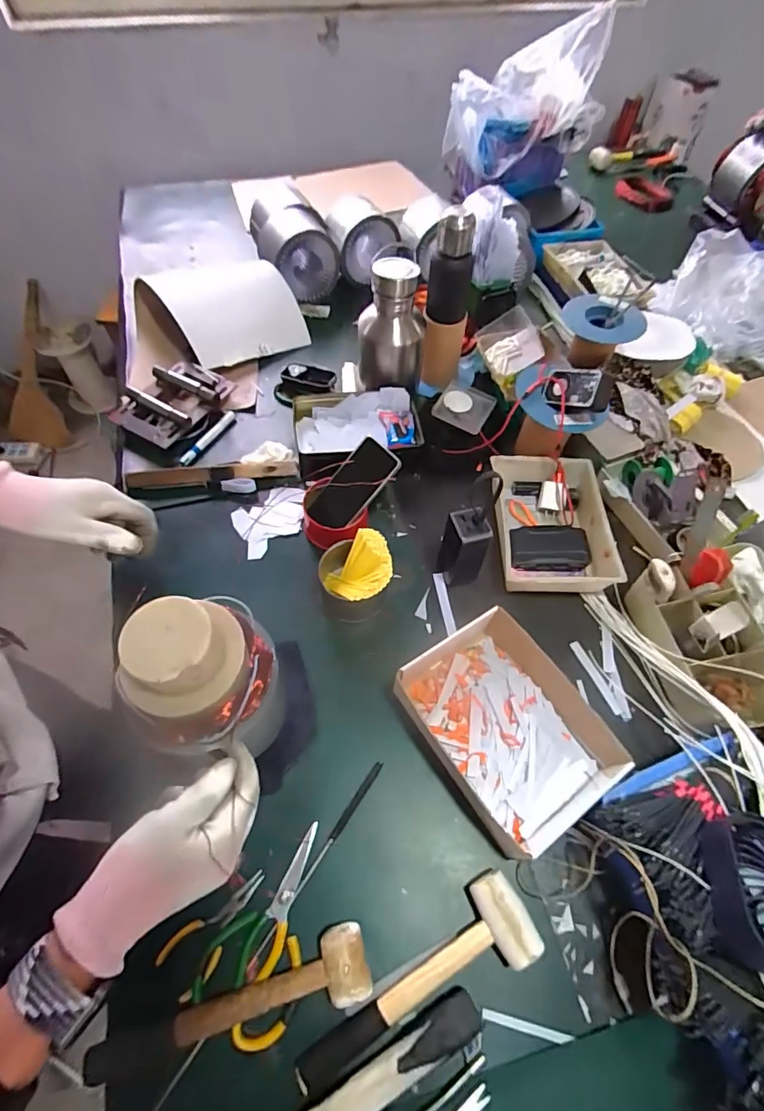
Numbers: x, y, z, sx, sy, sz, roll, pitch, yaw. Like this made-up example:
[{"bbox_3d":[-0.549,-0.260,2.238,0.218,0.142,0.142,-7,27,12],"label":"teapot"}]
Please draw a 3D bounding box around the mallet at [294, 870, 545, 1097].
[{"bbox_3d":[0.034,0.426,0.472,0.262,0.042,0.080,-25,62,-16],"label":"mallet"}]

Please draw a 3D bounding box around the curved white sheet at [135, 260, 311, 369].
[{"bbox_3d":[-0.316,-0.510,1.000,0.271,0.101,0.216,-25,62,-16],"label":"curved white sheet"}]

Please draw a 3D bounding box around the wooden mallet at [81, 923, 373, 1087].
[{"bbox_3d":[-0.144,0.439,0.463,0.265,0.043,0.066,-14,60,-10],"label":"wooden mallet"}]

